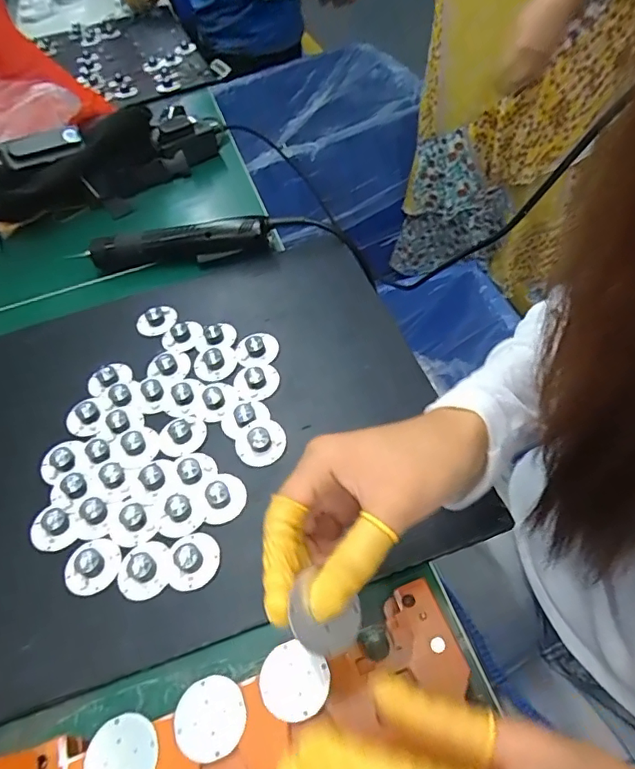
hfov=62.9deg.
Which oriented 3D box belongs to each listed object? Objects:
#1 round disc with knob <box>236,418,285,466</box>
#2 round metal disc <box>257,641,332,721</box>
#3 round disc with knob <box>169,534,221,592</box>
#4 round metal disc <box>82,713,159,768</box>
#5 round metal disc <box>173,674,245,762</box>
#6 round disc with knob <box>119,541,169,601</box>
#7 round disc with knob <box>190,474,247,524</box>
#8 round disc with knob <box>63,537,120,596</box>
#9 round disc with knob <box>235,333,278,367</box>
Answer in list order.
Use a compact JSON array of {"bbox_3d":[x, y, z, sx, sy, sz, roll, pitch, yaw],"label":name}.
[{"bbox_3d":[-0.045,0.045,0.414,0.040,0.012,0.037,-3,52,4],"label":"round disc with knob"},{"bbox_3d":[-0.014,0.168,0.292,0.039,0.004,0.035,19,61,26],"label":"round metal disc"},{"bbox_3d":[-0.087,0.121,0.363,0.035,0.010,0.038,-3,52,4],"label":"round disc with knob"},{"bbox_3d":[-0.107,0.202,0.281,0.039,0.004,0.039,-3,52,4],"label":"round metal disc"},{"bbox_3d":[-0.060,0.184,0.287,0.039,0.004,0.038,-4,52,5],"label":"round metal disc"},{"bbox_3d":[-0.123,0.128,0.361,0.034,0.011,0.039,-10,52,-2],"label":"round disc with knob"},{"bbox_3d":[-0.073,0.084,0.390,0.033,0.009,0.038,33,62,27],"label":"round disc with knob"},{"bbox_3d":[-0.161,0.128,0.369,0.036,0.011,0.040,27,60,24],"label":"round disc with knob"},{"bbox_3d":[-0.057,-0.034,0.482,0.039,0.009,0.035,-6,52,5],"label":"round disc with knob"}]

